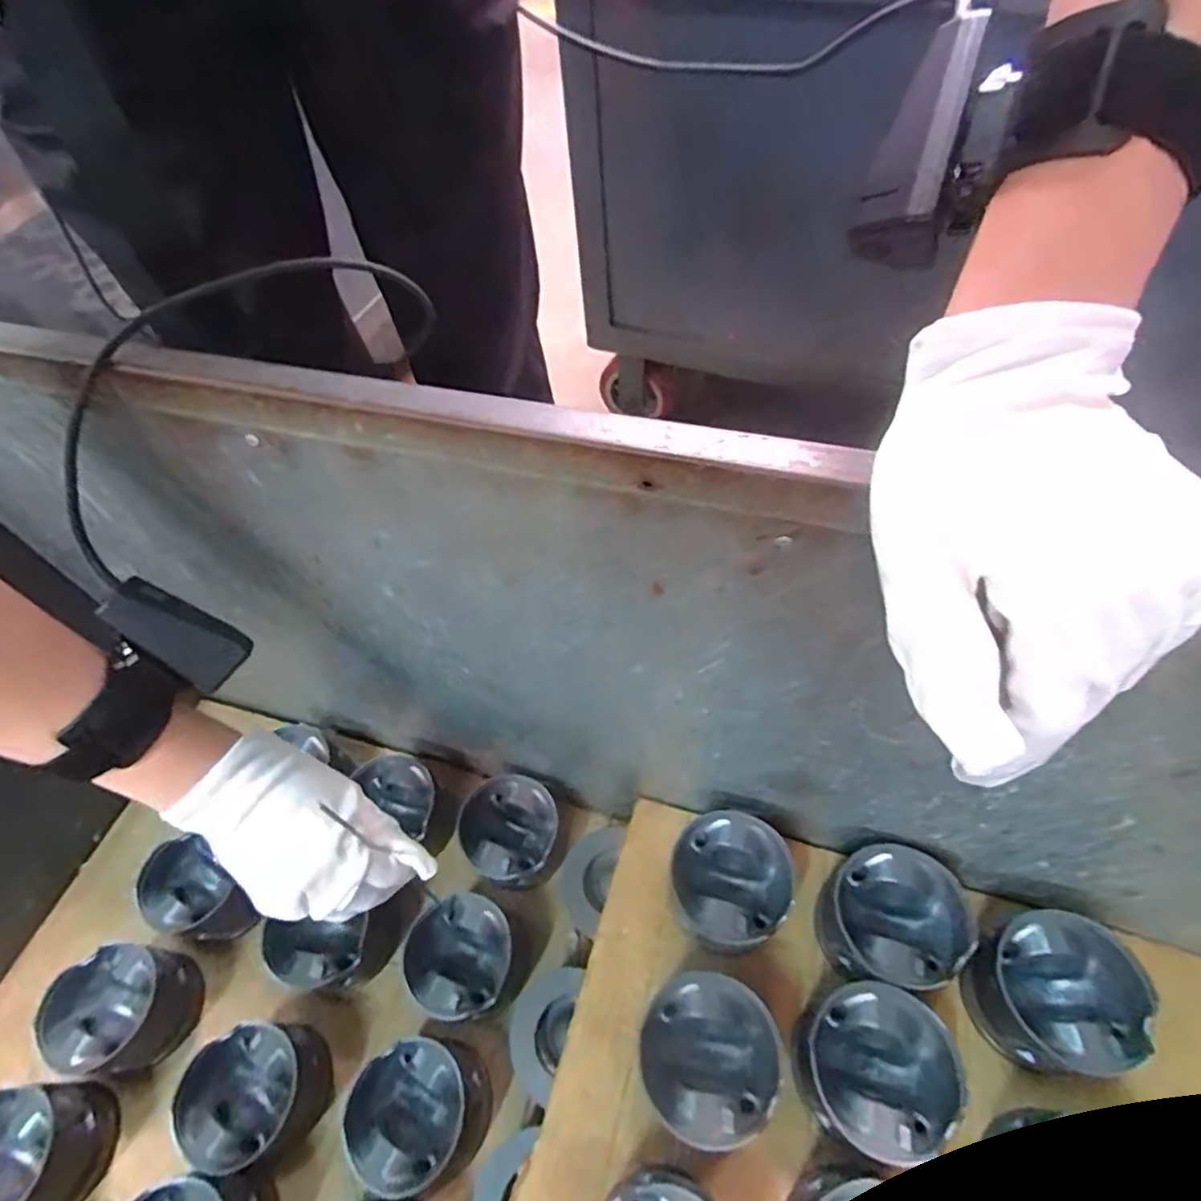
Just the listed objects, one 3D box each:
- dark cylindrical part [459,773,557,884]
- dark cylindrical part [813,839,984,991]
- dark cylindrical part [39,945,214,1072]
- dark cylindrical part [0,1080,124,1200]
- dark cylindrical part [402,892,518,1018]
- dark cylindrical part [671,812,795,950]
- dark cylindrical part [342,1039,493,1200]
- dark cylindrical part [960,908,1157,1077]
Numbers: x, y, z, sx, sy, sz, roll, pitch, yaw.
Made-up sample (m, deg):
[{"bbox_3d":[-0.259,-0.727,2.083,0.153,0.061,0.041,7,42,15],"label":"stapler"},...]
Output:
[{"bbox_3d":[-0.081,0.217,0.593,0.083,0.072,0.090,-2,55,3],"label":"dark cylindrical part"},{"bbox_3d":[0.208,0.230,0.456,0.087,0.064,0.085,-2,55,3],"label":"dark cylindrical part"},{"bbox_3d":[-0.400,0.341,0.533,0.093,0.067,0.089,-2,55,3],"label":"dark cylindrical part"},{"bbox_3d":[-0.430,0.415,0.471,0.091,0.073,0.085,-2,55,3],"label":"dark cylindrical part"},{"bbox_3d":[-0.115,0.303,0.539,0.085,0.065,0.084,-2,55,3],"label":"dark cylindrical part"},{"bbox_3d":[0.097,0.212,0.477,0.085,0.069,0.090,-2,55,3],"label":"dark cylindrical part"},{"bbox_3d":[-0.134,0.387,0.479,0.089,0.065,0.085,-2,55,3],"label":"dark cylindrical part"},{"bbox_3d":[0.298,0.260,0.422,0.090,0.073,0.087,-2,55,3],"label":"dark cylindrical part"}]

